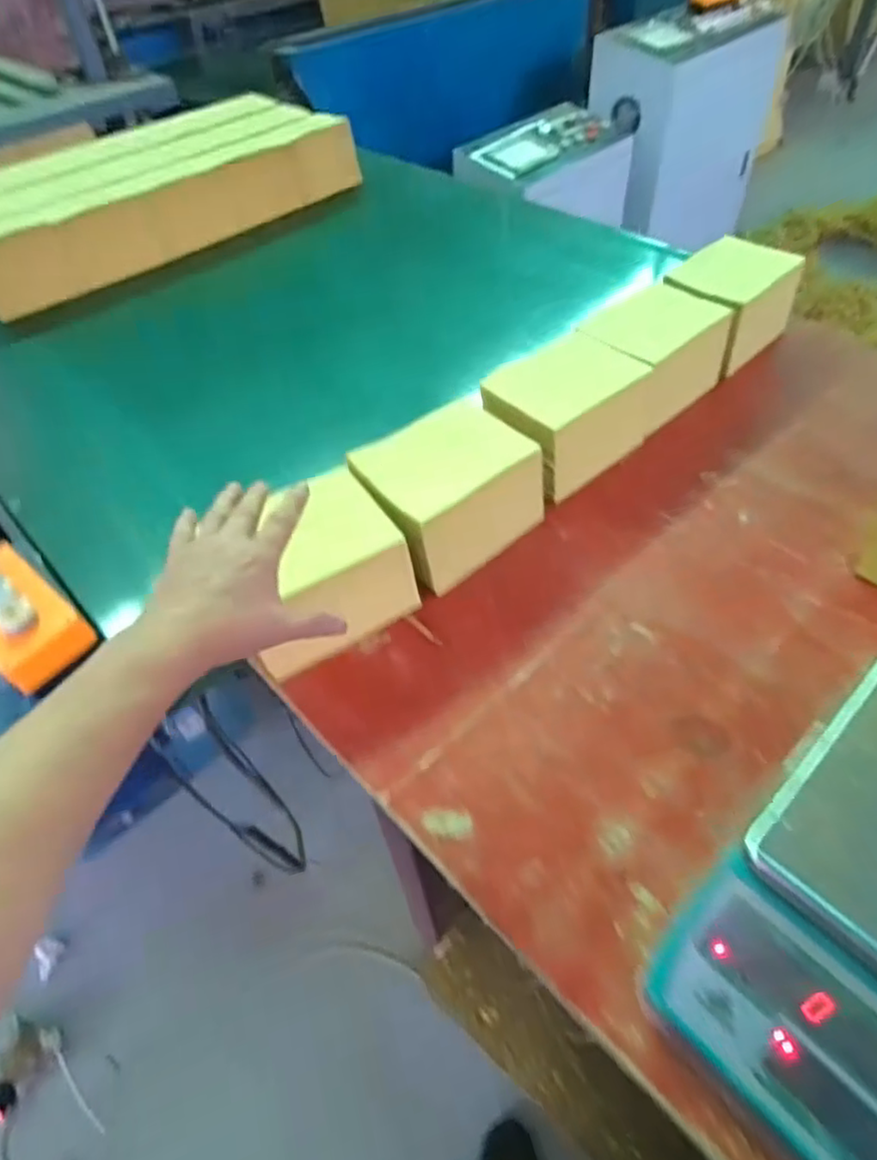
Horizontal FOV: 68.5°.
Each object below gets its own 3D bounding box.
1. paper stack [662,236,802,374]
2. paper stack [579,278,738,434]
[{"bbox_3d":[0.395,-0.374,0.878,0.128,0.108,0.164,34,60,28],"label":"paper stack"},{"bbox_3d":[0.272,-0.279,0.819,0.173,0.115,0.127,-36,56,-23],"label":"paper stack"}]

